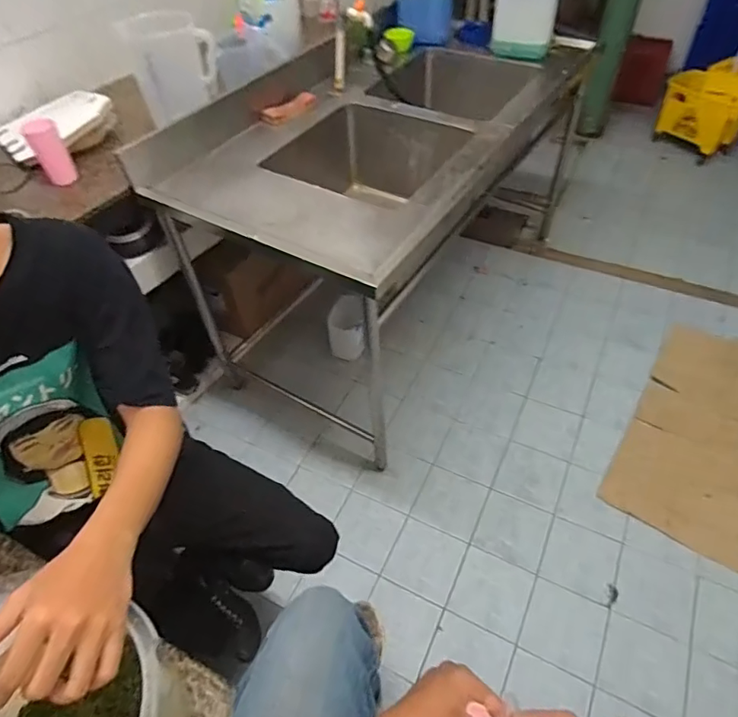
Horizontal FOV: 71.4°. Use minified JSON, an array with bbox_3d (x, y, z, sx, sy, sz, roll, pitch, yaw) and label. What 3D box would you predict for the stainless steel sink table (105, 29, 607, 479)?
[{"bbox_3d":[0.158,-0.591,1.822,0.729,0.868,1.573,25,56,23],"label":"stainless steel sink table"}]

